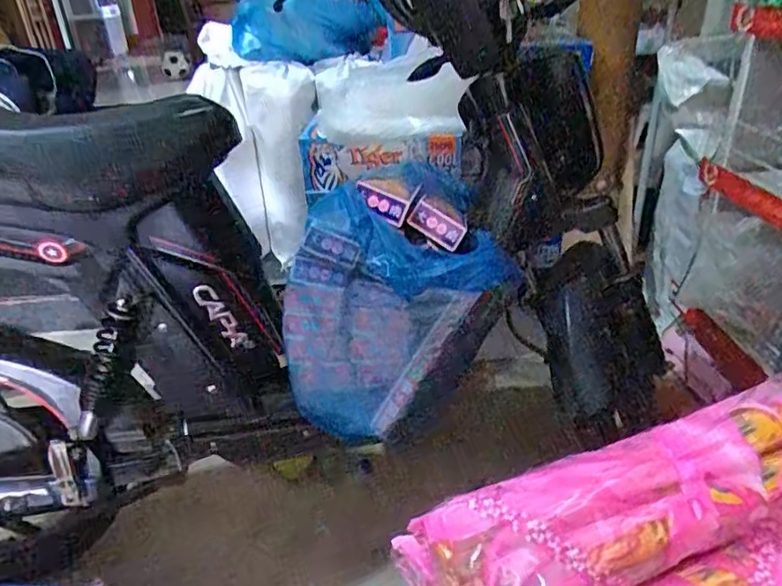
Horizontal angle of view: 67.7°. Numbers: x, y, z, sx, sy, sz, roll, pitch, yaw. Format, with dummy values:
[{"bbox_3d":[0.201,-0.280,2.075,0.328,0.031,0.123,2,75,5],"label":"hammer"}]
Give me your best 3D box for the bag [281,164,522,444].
[{"bbox_3d":[0.005,0.016,0.884,0.325,0.330,0.175,-16,32,-23],"label":"bag"}]

